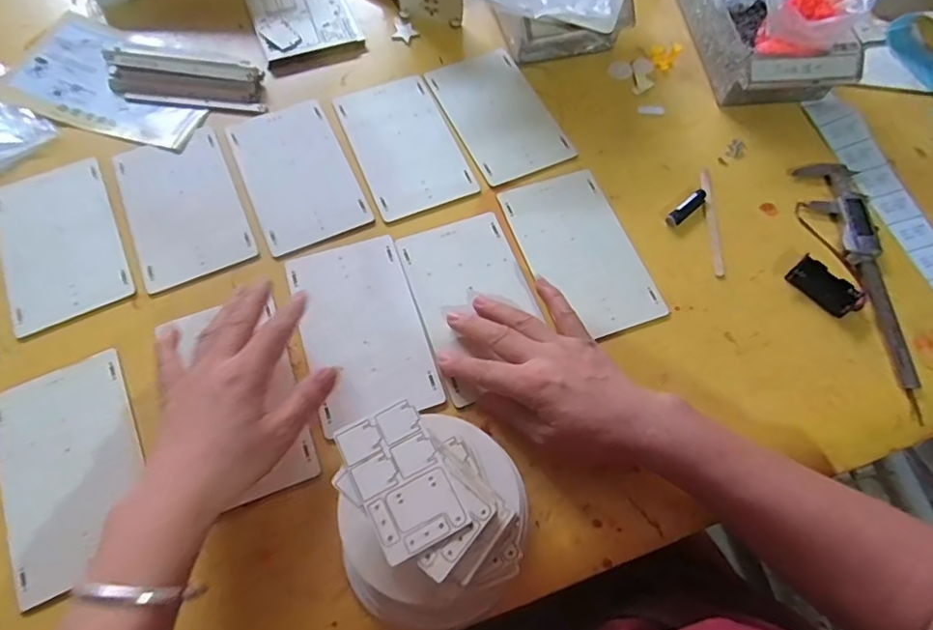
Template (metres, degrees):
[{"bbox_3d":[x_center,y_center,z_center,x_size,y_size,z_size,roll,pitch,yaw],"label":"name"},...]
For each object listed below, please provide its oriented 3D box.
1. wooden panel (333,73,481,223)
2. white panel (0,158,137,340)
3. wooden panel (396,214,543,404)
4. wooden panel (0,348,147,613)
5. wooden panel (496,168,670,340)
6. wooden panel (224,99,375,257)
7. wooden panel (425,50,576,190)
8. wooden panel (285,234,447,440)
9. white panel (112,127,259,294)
[{"bbox_3d":[-0.064,-0.175,0.559,0.099,0.004,0.166,-21,67,-10],"label":"wooden panel"},{"bbox_3d":[-0.371,-0.068,0.501,0.099,0.005,0.168,-25,68,-12],"label":"white panel"},{"bbox_3d":[0.008,-0.014,0.489,0.100,0.005,0.168,-17,65,-10],"label":"wooden panel"},{"bbox_3d":[-0.299,0.113,0.417,0.099,0.004,0.165,-24,68,-12],"label":"wooden panel"},{"bbox_3d":[0.105,-0.060,0.517,0.099,0.008,0.170,-18,68,-8],"label":"wooden panel"},{"bbox_3d":[-0.167,-0.141,0.538,0.098,0.004,0.167,-24,68,-11],"label":"wooden panel"},{"bbox_3d":[0.032,-0.214,0.583,0.100,0.008,0.172,-23,67,-11],"label":"wooden panel"},{"bbox_3d":[-0.090,0.010,0.475,0.099,0.005,0.165,-17,66,-9],"label":"wooden panel"},{"bbox_3d":[-0.270,-0.105,0.525,0.099,0.004,0.164,-23,67,-11],"label":"white panel"}]

